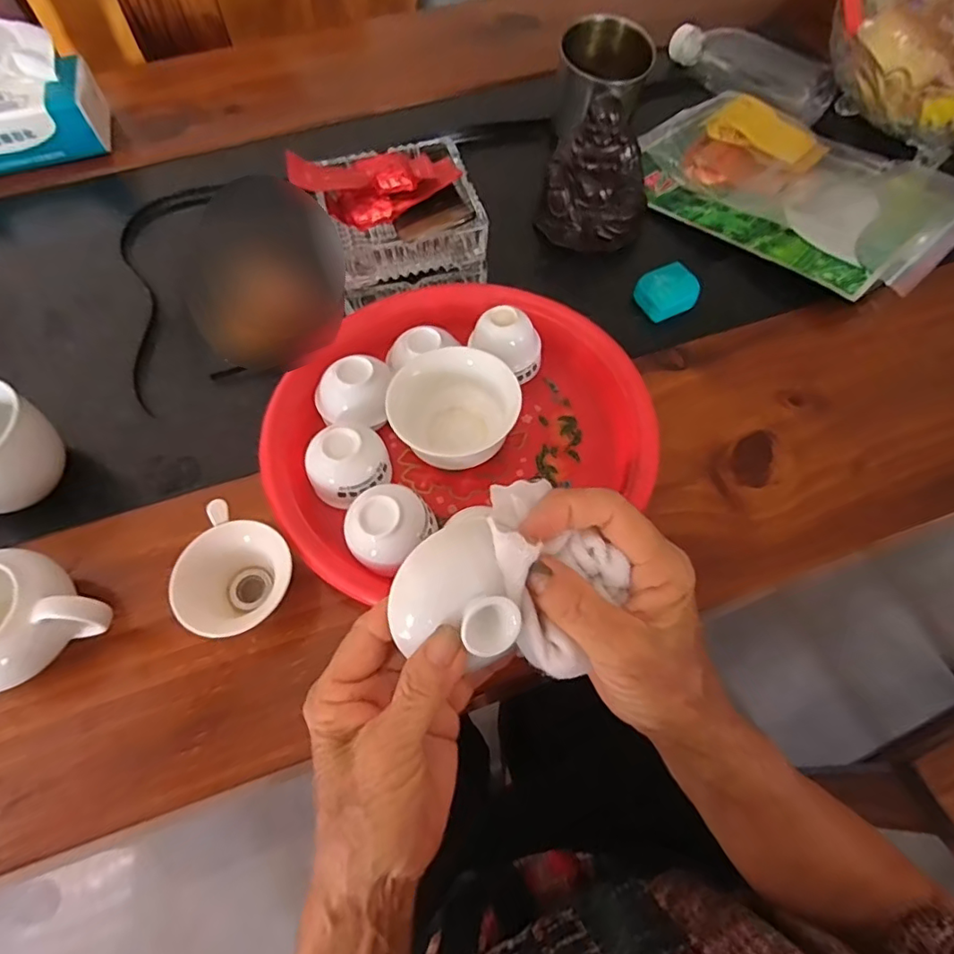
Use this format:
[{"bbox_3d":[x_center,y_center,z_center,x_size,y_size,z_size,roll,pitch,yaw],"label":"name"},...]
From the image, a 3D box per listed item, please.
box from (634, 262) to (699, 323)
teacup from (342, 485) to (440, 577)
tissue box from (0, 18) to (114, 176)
[{"bbox_3d":[0.153,-0.150,0.456,0.045,0.017,0.038,-19,63,-9],"label":"box"},{"bbox_3d":[-0.054,0.033,0.349,0.046,0.046,0.048,0,62,1],"label":"teacup"},{"bbox_3d":[-0.451,-0.354,0.535,0.155,0.087,0.081,-15,63,-7],"label":"tissue box"}]

